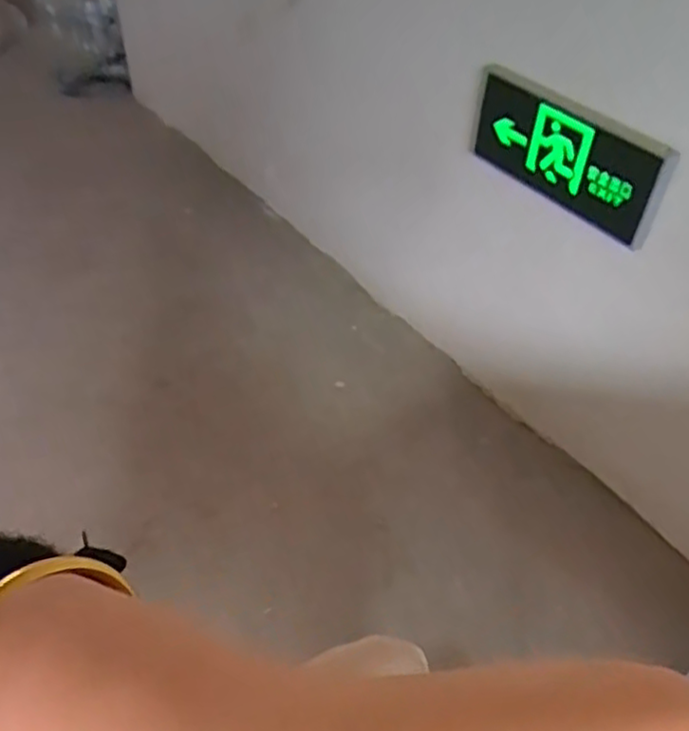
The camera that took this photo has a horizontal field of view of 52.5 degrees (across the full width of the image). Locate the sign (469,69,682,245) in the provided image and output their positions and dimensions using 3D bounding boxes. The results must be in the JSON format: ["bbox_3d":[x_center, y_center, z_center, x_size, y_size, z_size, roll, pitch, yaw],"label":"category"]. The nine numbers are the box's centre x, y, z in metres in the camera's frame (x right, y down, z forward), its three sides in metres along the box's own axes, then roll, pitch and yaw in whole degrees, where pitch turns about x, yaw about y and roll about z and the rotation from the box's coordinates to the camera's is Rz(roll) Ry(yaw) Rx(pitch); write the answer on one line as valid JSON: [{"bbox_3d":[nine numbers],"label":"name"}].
[{"bbox_3d":[0.324,-0.310,1.043,0.034,0.172,0.328,-31,56,-25],"label":"sign"}]

